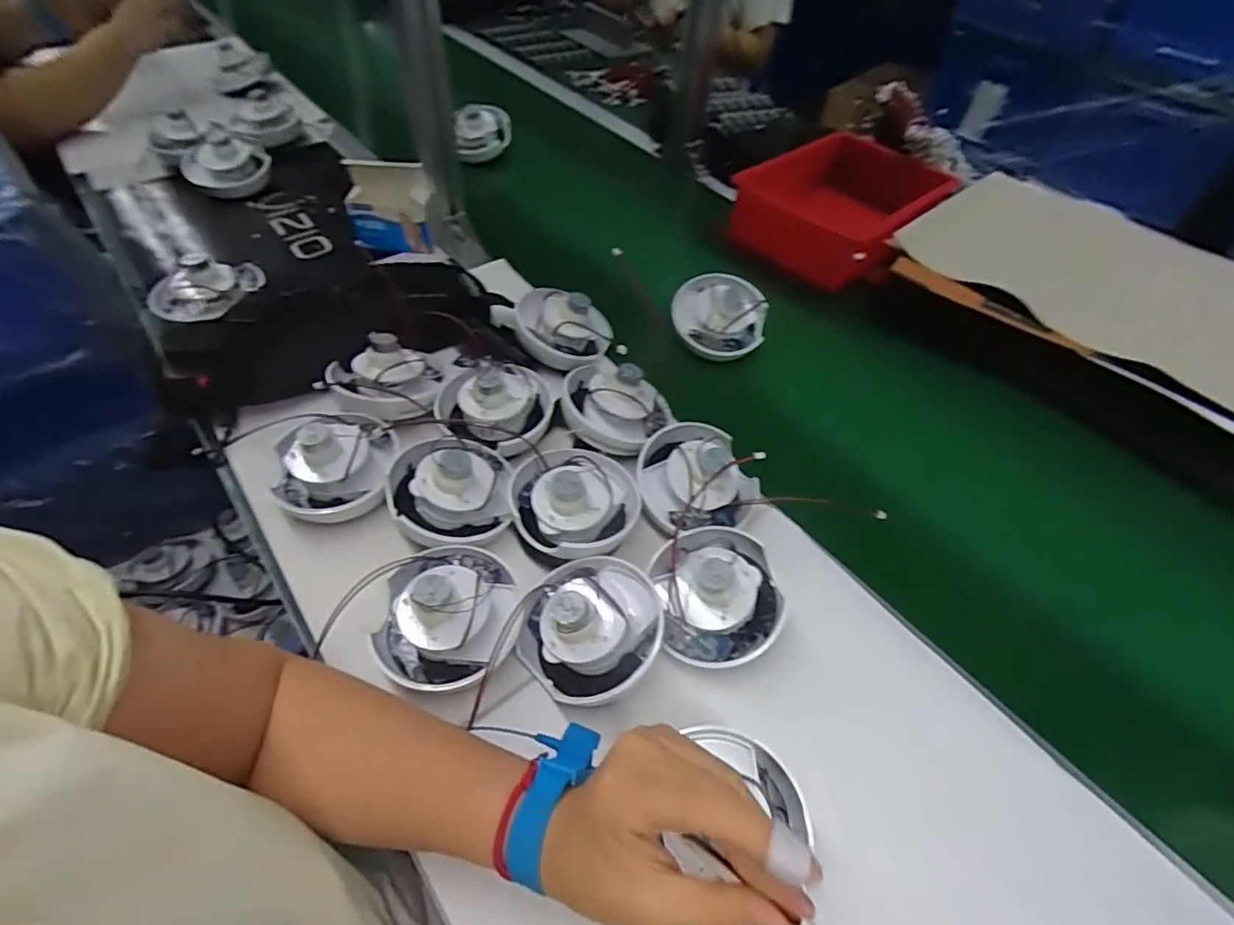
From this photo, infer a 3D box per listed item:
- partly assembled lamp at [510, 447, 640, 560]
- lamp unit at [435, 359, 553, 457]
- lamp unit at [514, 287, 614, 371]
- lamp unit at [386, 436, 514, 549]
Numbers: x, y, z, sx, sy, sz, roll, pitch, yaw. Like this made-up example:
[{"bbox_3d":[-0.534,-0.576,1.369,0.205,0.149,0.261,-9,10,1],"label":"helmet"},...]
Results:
[{"bbox_3d":[-0.034,0.022,0.477,0.102,0.047,0.104,-4,51,-8],"label":"partly assembled lamp"},{"bbox_3d":[-0.111,-0.062,0.539,0.107,0.051,0.099,2,50,-3],"label":"lamp unit"},{"bbox_3d":[-0.056,-0.141,0.610,0.102,0.055,0.091,0,51,-5],"label":"lamp unit"},{"bbox_3d":[-0.137,0.013,0.472,0.101,0.049,0.107,-12,53,-14],"label":"lamp unit"}]

